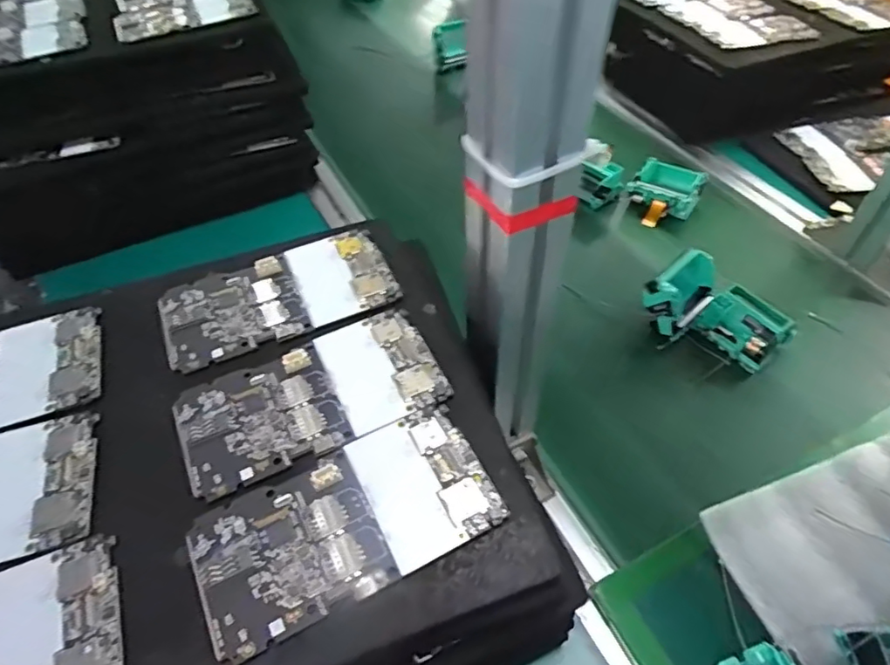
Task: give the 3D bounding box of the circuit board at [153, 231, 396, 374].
[{"bbox_3d":[-0.096,-0.022,0.334,0.129,0.009,0.063,-22,53,-14],"label":"circuit board"}]

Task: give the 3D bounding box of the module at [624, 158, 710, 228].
[{"bbox_3d":[0.255,-0.162,0.667,0.077,0.045,0.081,24,56,21],"label":"module"}]

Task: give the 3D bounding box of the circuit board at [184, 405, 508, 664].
[{"bbox_3d":[-0.044,0.084,0.256,0.127,0.008,0.065,-23,53,-15],"label":"circuit board"}]

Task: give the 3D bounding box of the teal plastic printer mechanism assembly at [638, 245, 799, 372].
[{"bbox_3d":[0.253,-0.017,0.533,0.080,0.061,0.113,-37,58,-24],"label":"teal plastic printer mechanism assembly"}]

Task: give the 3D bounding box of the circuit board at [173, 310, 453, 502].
[{"bbox_3d":[-0.067,0.031,0.293,0.128,0.006,0.064,-22,53,-14],"label":"circuit board"}]

